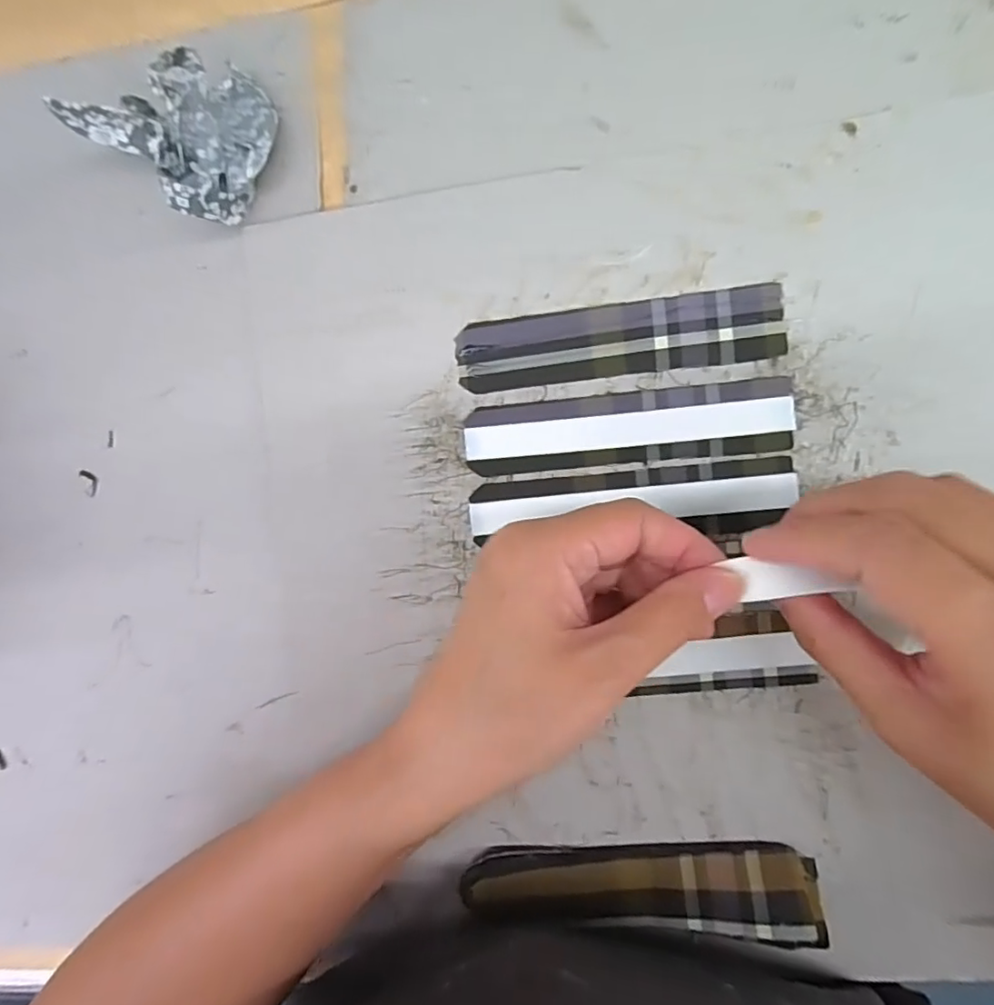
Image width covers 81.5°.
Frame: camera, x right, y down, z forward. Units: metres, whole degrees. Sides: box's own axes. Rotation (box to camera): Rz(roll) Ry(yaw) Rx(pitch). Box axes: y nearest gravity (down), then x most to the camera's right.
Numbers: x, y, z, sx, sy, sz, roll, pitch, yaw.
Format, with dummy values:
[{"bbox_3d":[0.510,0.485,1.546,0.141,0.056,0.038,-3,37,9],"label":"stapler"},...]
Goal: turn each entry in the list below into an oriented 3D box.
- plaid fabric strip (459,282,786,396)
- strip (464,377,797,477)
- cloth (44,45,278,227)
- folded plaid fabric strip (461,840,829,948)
[{"bbox_3d":[0.053,-0.073,0.256,0.140,0.004,0.032,-6,92,8],"label":"plaid fabric strip"},{"bbox_3d":[0.057,-0.034,0.261,0.142,0.005,0.032,-5,93,8],"label":"strip"},{"bbox_3d":[-0.136,-0.167,0.253,0.074,0.043,0.066,39,97,4],"label":"cloth"},{"bbox_3d":[0.062,0.171,0.255,0.149,0.020,0.032,-5,93,8],"label":"folded plaid fabric strip"}]

